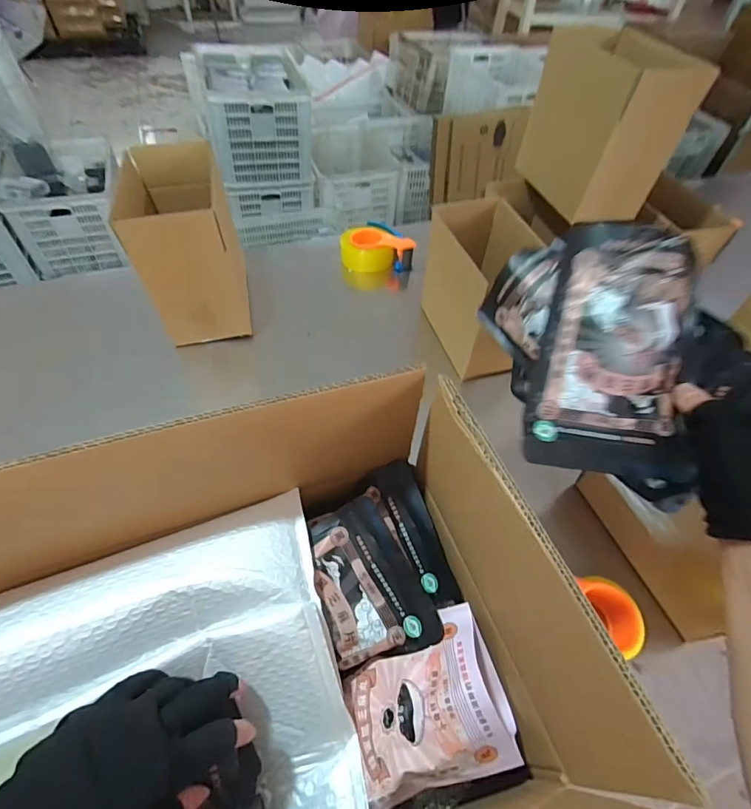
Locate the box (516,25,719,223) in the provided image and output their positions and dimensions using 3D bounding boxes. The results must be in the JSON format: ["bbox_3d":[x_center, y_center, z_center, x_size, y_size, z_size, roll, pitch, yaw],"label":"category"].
[{"bbox_3d":[0.365,-0.459,0.711,0.109,0.217,0.236,-11,54,-11],"label":"box"}]

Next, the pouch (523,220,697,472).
[{"bbox_3d":[0.193,-0.043,0.340,0.122,0.033,0.187,7,96,5],"label":"pouch"}]

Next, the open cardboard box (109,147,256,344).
[{"bbox_3d":[-0.349,-0.299,0.823,0.162,0.243,0.266,-11,55,-12],"label":"open cardboard box"}]

